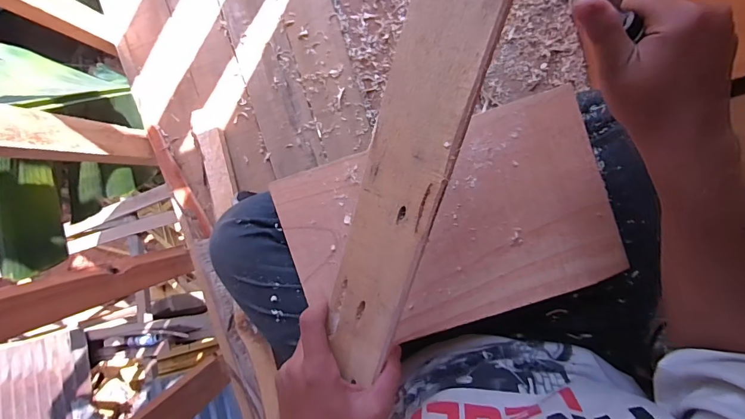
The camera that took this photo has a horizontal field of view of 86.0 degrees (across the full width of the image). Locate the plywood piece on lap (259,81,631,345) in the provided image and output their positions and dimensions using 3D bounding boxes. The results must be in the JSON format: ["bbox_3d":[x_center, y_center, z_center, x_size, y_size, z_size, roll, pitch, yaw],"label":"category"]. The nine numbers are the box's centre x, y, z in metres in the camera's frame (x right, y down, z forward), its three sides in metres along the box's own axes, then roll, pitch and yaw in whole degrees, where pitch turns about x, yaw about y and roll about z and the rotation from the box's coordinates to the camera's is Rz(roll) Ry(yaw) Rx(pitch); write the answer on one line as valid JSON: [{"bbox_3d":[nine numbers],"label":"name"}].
[{"bbox_3d":[0.076,0.018,0.415,0.324,0.011,0.199,-18,90,4],"label":"plywood piece on lap"}]

